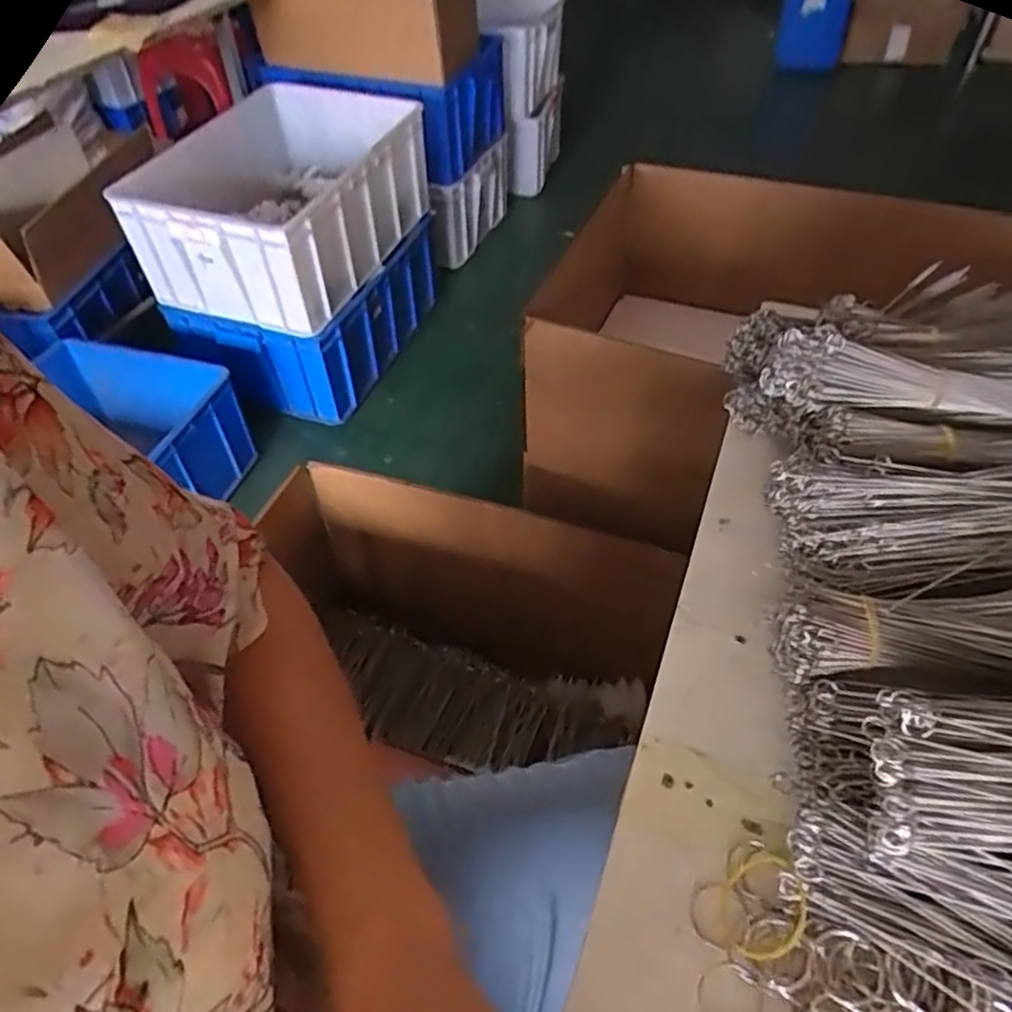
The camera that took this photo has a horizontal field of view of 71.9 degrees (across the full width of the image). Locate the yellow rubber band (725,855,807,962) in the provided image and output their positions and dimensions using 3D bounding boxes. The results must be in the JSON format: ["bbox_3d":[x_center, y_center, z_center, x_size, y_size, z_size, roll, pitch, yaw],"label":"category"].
[{"bbox_3d":[0.107,0.168,0.292,0.034,0.011,0.040,-2,53,52],"label":"yellow rubber band"}]

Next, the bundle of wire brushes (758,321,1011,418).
[{"bbox_3d":[0.273,-0.067,0.406,0.223,0.048,0.061,10,50,11],"label":"bundle of wire brushes"}]

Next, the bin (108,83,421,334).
[{"bbox_3d":[-0.480,-0.657,1.515,0.472,0.263,0.575,12,50,13],"label":"bin"}]

